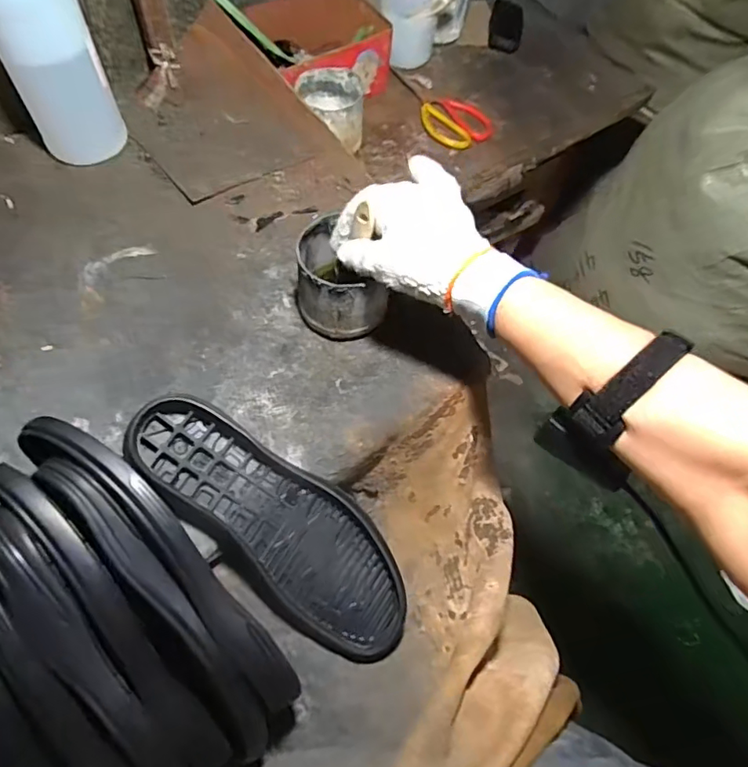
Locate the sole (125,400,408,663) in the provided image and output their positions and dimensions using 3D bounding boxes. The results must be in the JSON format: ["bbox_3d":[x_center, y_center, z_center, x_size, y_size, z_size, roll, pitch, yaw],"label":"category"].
[{"bbox_3d":[-0.079,0.112,0.437,0.268,0.031,0.094,43,64,-3],"label":"sole"}]

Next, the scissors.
[{"bbox_3d":[0.097,-0.410,0.786,0.091,0.013,0.178,-27,65,-18],"label":"scissors"}]

